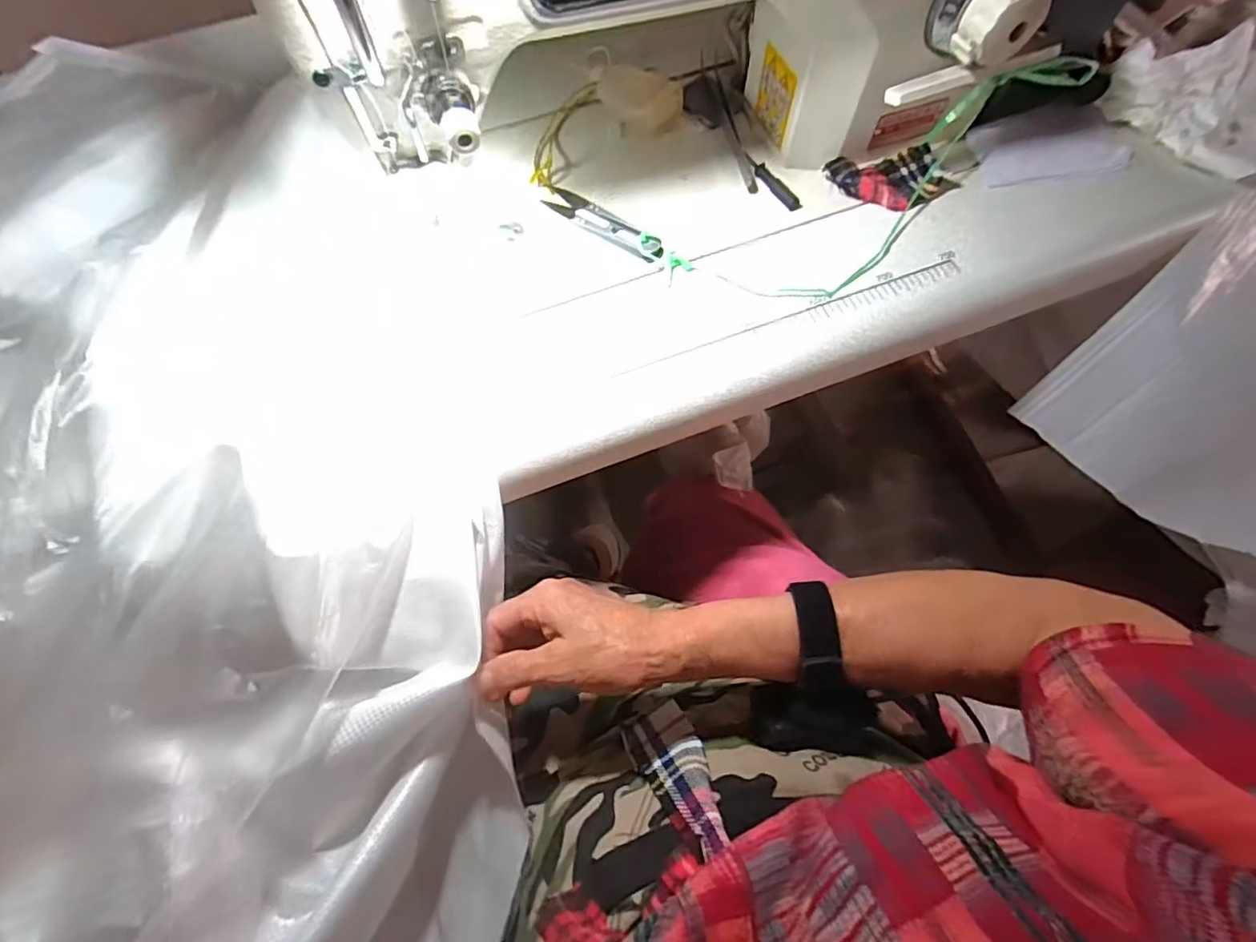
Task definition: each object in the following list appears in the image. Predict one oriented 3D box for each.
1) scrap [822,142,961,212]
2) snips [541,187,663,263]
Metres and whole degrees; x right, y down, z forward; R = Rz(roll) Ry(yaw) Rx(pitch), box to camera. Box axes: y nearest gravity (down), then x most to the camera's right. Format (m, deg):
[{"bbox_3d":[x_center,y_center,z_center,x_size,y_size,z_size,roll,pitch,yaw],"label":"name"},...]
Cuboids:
[{"bbox_3d":[0.192,-0.210,0.419,0.086,0.016,0.051,-12,67,-4],"label":"scrap"},{"bbox_3d":[-0.016,-0.177,0.414,0.099,0.008,0.022,36,72,15],"label":"snips"}]

